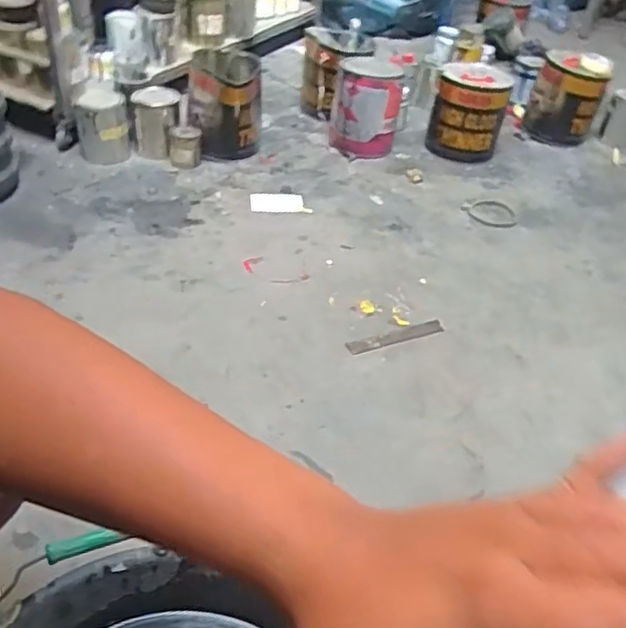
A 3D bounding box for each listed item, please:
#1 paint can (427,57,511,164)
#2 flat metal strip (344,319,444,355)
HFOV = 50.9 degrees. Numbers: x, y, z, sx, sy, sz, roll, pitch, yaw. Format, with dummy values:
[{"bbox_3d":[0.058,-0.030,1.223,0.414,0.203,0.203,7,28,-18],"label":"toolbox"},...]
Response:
[{"bbox_3d":[0.393,-0.524,1.670,0.175,0.193,0.196,13,39,7],"label":"paint can"},{"bbox_3d":[0.138,0.039,1.103,0.177,0.005,0.027,-13,49,-19],"label":"flat metal strip"}]

